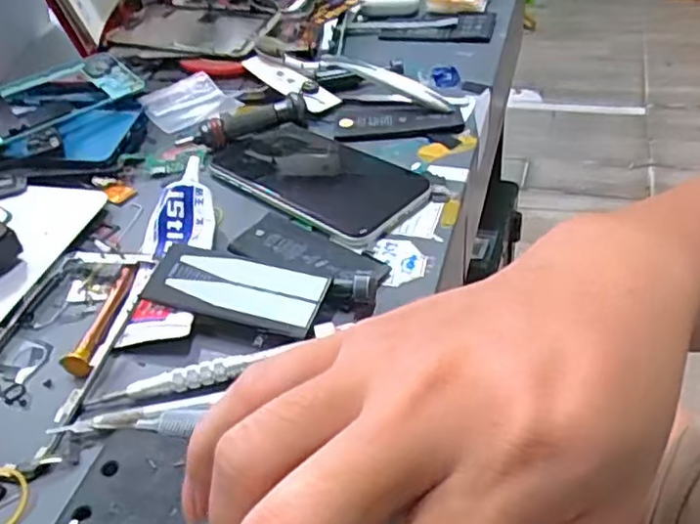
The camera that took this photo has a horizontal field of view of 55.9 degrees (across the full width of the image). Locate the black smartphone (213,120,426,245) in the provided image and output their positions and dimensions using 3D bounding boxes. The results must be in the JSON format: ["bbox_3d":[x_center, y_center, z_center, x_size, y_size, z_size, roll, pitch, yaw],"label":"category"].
[{"bbox_3d":[-0.025,-0.062,0.447,0.160,0.007,0.081,29,51,36],"label":"black smartphone"}]

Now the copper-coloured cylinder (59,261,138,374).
[{"bbox_3d":[-0.130,0.028,0.349,0.015,0.009,0.075,2,39,5],"label":"copper-coloured cylinder"}]

